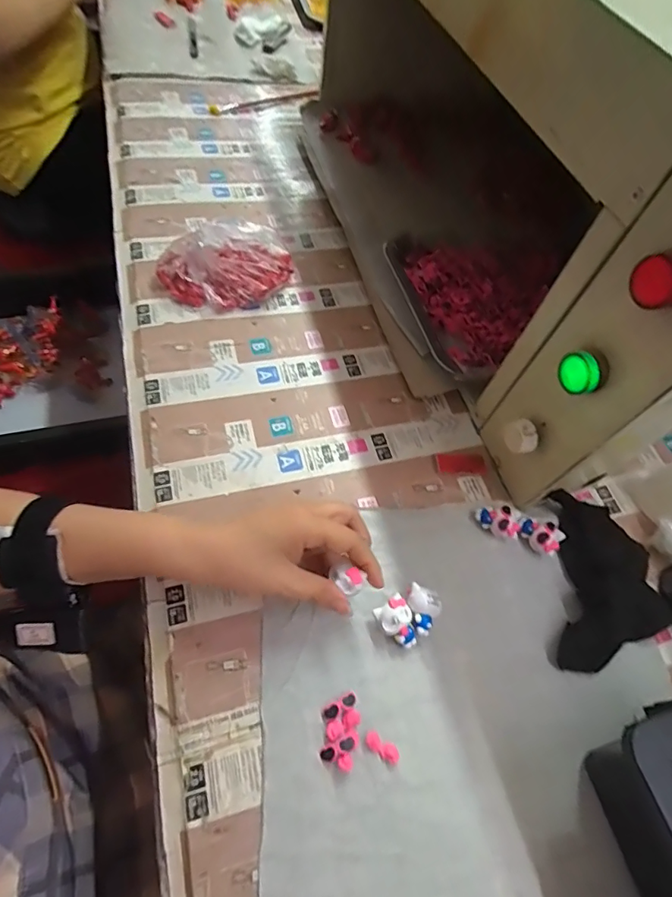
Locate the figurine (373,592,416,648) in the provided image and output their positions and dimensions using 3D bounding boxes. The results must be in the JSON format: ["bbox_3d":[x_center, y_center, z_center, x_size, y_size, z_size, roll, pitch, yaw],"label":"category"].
[{"bbox_3d":[0.046,0.128,0.343,0.024,0.019,0.034,-27,66,-19],"label":"figurine"}]

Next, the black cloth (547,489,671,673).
[{"bbox_3d":[0.220,0.102,0.374,0.089,0.020,0.141,9,60,-1],"label":"black cloth"}]

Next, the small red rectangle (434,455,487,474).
[{"bbox_3d":[0.114,0.014,0.429,0.046,0.004,0.019,3,60,-4],"label":"small red rectangle"}]

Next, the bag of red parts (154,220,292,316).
[{"bbox_3d":[-0.110,-0.191,0.486,0.141,0.059,0.082,-10,62,-13],"label":"bag of red parts"}]

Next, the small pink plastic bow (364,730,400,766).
[{"bbox_3d":[0.030,0.197,0.310,0.025,0.004,0.011,31,62,12],"label":"small pink plastic bow"}]

